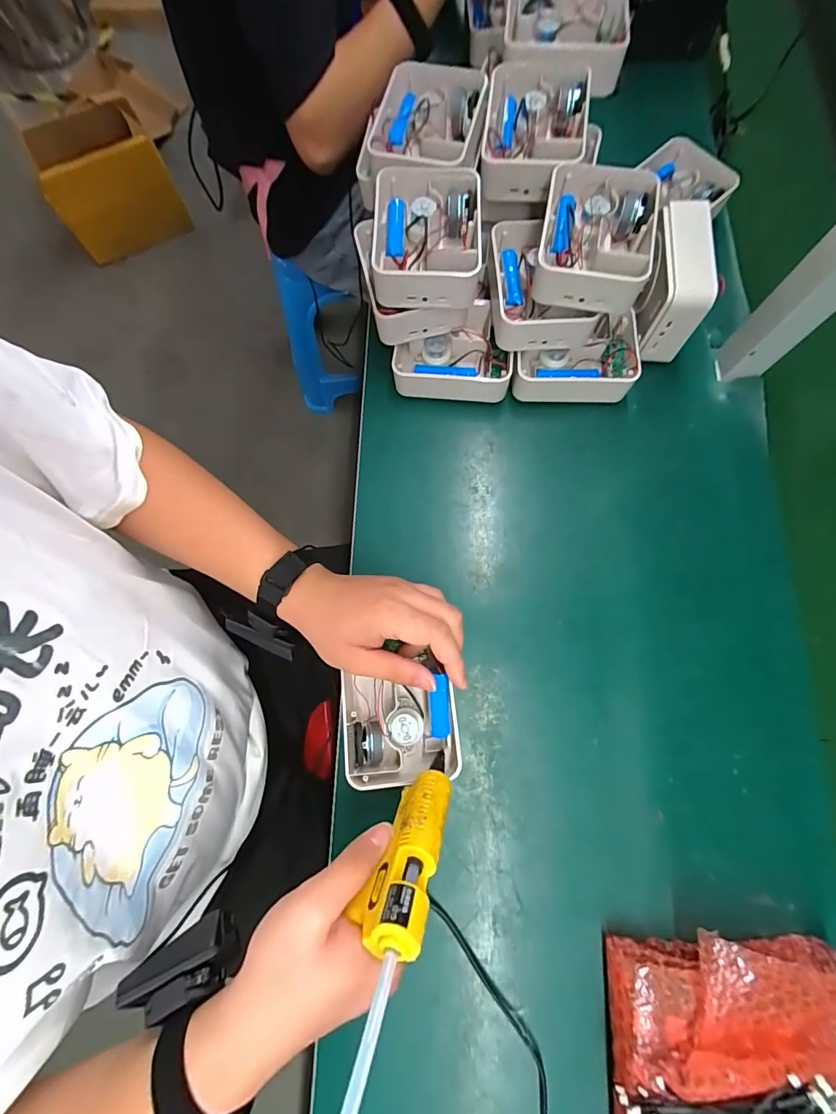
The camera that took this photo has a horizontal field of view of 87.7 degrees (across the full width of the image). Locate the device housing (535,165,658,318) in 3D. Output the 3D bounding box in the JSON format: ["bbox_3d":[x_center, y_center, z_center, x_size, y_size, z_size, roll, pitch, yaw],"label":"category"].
[{"bbox_3d":[0.167,-0.303,0.413,0.100,0.040,0.131,12,77,5],"label":"device housing"}]

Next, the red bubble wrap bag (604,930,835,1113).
[{"bbox_3d":[0.236,0.385,0.325,0.176,0.067,0.185,3,75,3],"label":"red bubble wrap bag"}]

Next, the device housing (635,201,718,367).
[{"bbox_3d":[0.264,-0.288,0.463,0.048,0.102,0.123,-2,76,2],"label":"device housing"}]

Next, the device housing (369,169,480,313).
[{"bbox_3d":[0.009,-0.313,0.421,0.103,0.041,0.136,-1,76,2],"label":"device housing"}]

